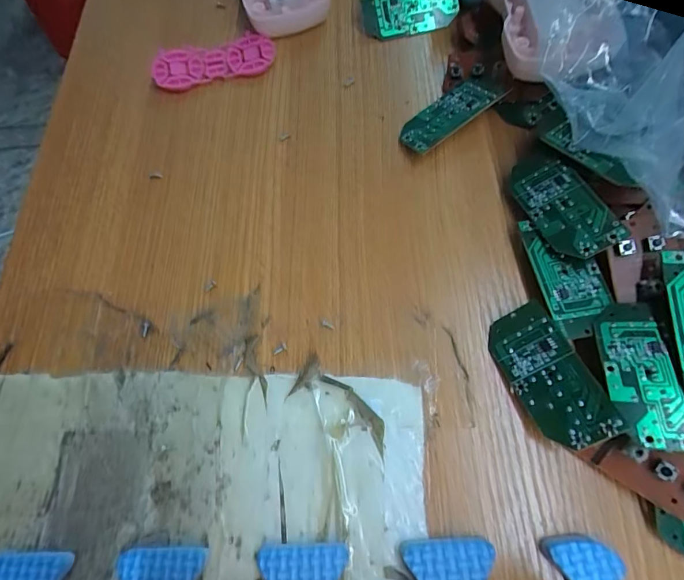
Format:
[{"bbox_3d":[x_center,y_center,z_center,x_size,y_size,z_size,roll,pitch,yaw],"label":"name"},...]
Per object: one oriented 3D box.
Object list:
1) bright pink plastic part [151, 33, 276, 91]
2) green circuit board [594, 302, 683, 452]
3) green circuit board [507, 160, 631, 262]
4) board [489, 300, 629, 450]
[{"bbox_3d":[-0.080,-0.144,0.260,0.075,0.011,0.029,-14,68,-3],"label":"bright pink plastic part"},{"bbox_3d":[0.121,0.032,0.166,0.027,0.004,0.060,-2,58,15],"label":"green circuit board"},{"bbox_3d":[0.105,-0.041,0.199,0.028,0.004,0.060,-34,61,12],"label":"green circuit board"},{"bbox_3d":[0.086,0.036,0.175,0.029,0.004,0.060,-34,59,16],"label":"board"}]

